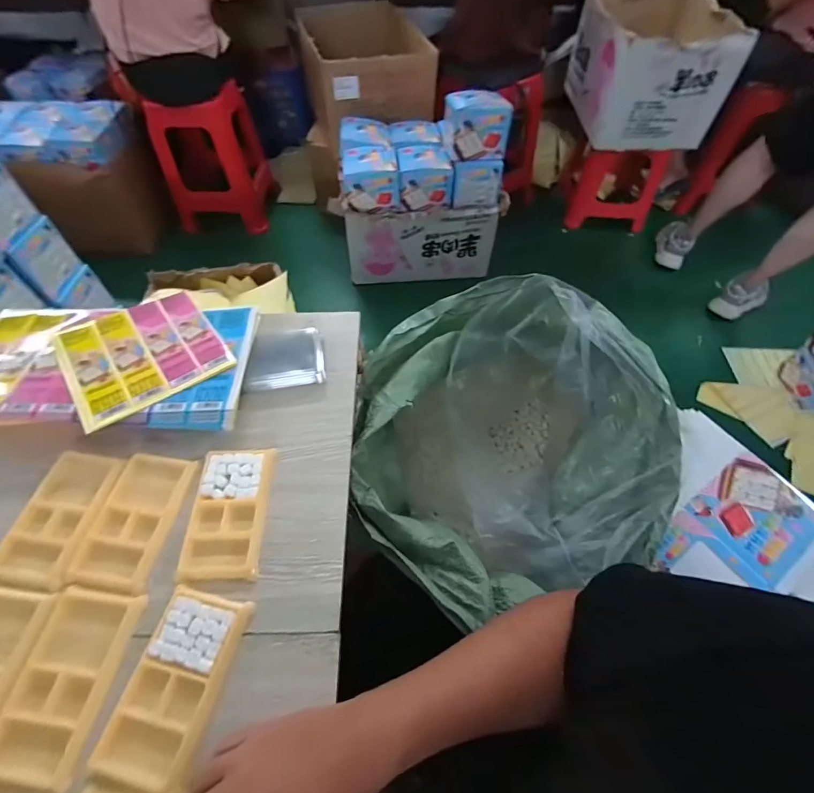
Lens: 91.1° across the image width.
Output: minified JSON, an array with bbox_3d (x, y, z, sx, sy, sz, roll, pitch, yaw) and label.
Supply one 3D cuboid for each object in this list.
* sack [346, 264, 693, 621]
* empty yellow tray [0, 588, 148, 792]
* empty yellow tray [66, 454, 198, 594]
[{"bbox_3d":[0.127,0.086,0.620,0.404,0.336,0.398,-16,59,-10],"label":"sack"},{"bbox_3d":[-0.294,0.243,0.341,0.083,0.015,0.137,5,58,4],"label":"empty yellow tray"},{"bbox_3d":[-0.280,0.128,0.417,0.078,0.023,0.136,7,58,5],"label":"empty yellow tray"}]

